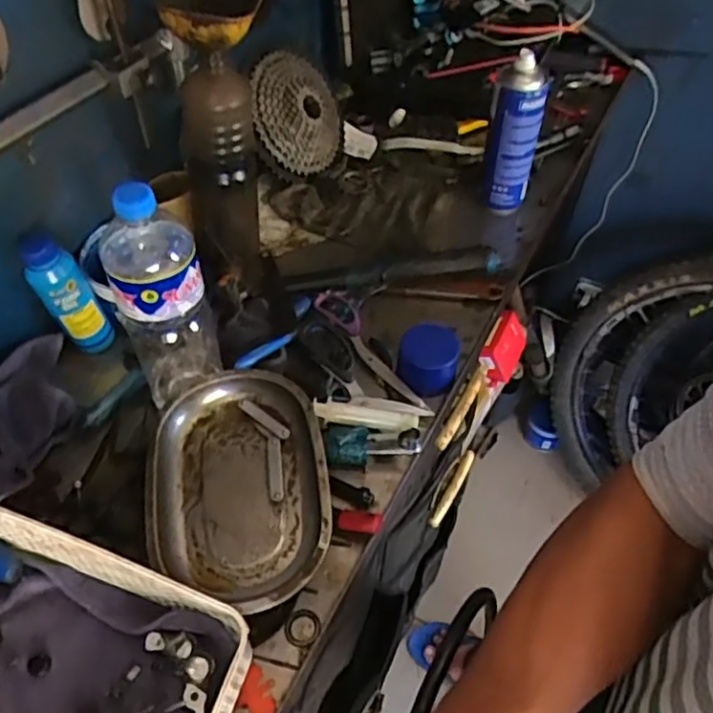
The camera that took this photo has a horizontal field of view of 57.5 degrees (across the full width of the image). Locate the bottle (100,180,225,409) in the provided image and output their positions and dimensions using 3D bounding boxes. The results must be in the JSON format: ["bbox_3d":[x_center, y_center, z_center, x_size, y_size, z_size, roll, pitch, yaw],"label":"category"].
[{"bbox_3d":[-0.176,-0.055,0.596,0.078,0.244,0.087,-19,54,-16],"label":"bottle"}]

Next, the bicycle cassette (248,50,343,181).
[{"bbox_3d":[-0.074,-0.336,0.911,0.167,0.169,0.036,-3,5,-43],"label":"bicycle cassette"}]

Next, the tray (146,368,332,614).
[{"bbox_3d":[-0.106,0.113,0.580,0.151,0.039,0.216,-6,51,-6],"label":"tray"}]

